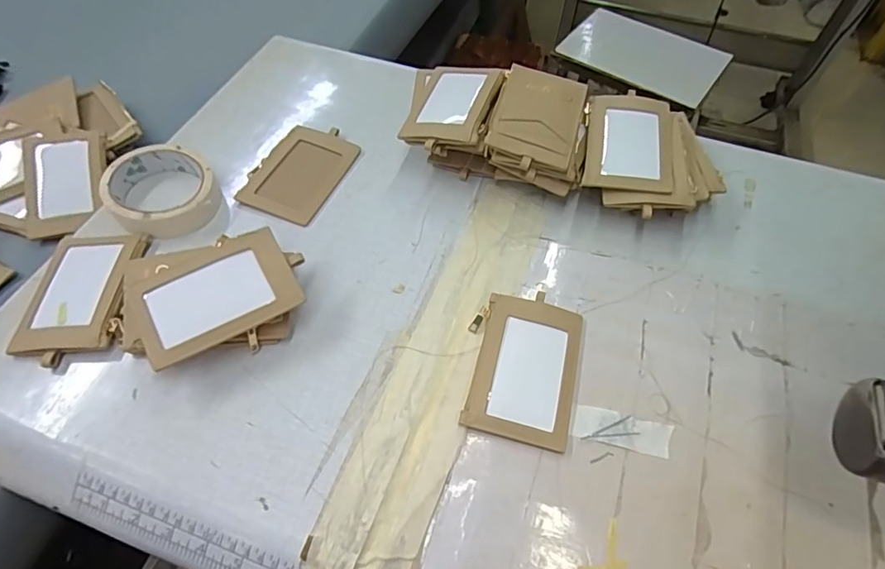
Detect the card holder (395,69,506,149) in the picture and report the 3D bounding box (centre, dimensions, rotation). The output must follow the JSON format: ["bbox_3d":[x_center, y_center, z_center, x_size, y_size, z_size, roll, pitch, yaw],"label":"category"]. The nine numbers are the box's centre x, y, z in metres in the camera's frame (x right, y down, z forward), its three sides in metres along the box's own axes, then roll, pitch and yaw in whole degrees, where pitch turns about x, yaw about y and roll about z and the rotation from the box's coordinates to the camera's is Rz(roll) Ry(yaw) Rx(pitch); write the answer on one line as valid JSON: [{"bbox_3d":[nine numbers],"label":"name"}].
[{"bbox_3d":[0.005,-0.163,0.467,0.076,0.008,0.109,11,61,26],"label":"card holder"}]

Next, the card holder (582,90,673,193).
[{"bbox_3d":[0.165,-0.129,0.458,0.072,0.005,0.105,6,64,11],"label":"card holder"}]

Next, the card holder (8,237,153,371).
[{"bbox_3d":[-0.283,0.008,0.400,0.073,0.012,0.114,-1,56,-1],"label":"card holder"}]

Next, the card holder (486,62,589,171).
[{"bbox_3d":[0.086,-0.150,0.457,0.072,0.019,0.111,15,58,10],"label":"card holder"}]

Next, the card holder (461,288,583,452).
[{"bbox_3d":[0.059,0.059,0.379,0.079,0.012,0.108,13,57,8],"label":"card holder"}]

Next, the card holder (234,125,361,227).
[{"bbox_3d":[-0.135,-0.108,0.489,0.076,0.011,0.111,19,58,12],"label":"card holder"}]

